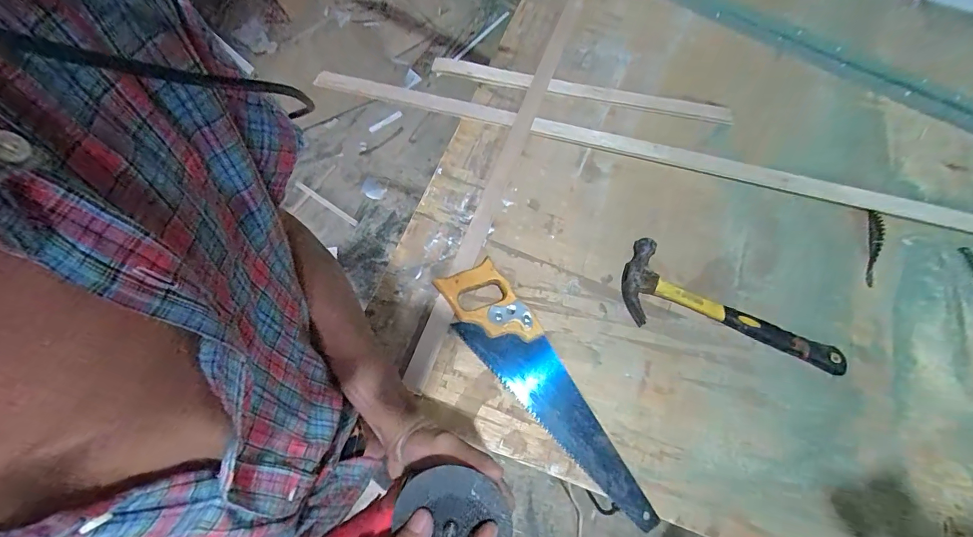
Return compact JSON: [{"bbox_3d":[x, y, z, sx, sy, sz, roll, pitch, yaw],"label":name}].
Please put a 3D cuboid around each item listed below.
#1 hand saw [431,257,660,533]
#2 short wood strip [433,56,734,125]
[{"bbox_3d":[0.078,0.162,0.554,0.092,0.035,0.391,-34,74,-14],"label":"hand saw"},{"bbox_3d":[0.168,-0.330,0.758,0.543,0.022,0.036,12,69,2],"label":"short wood strip"}]

